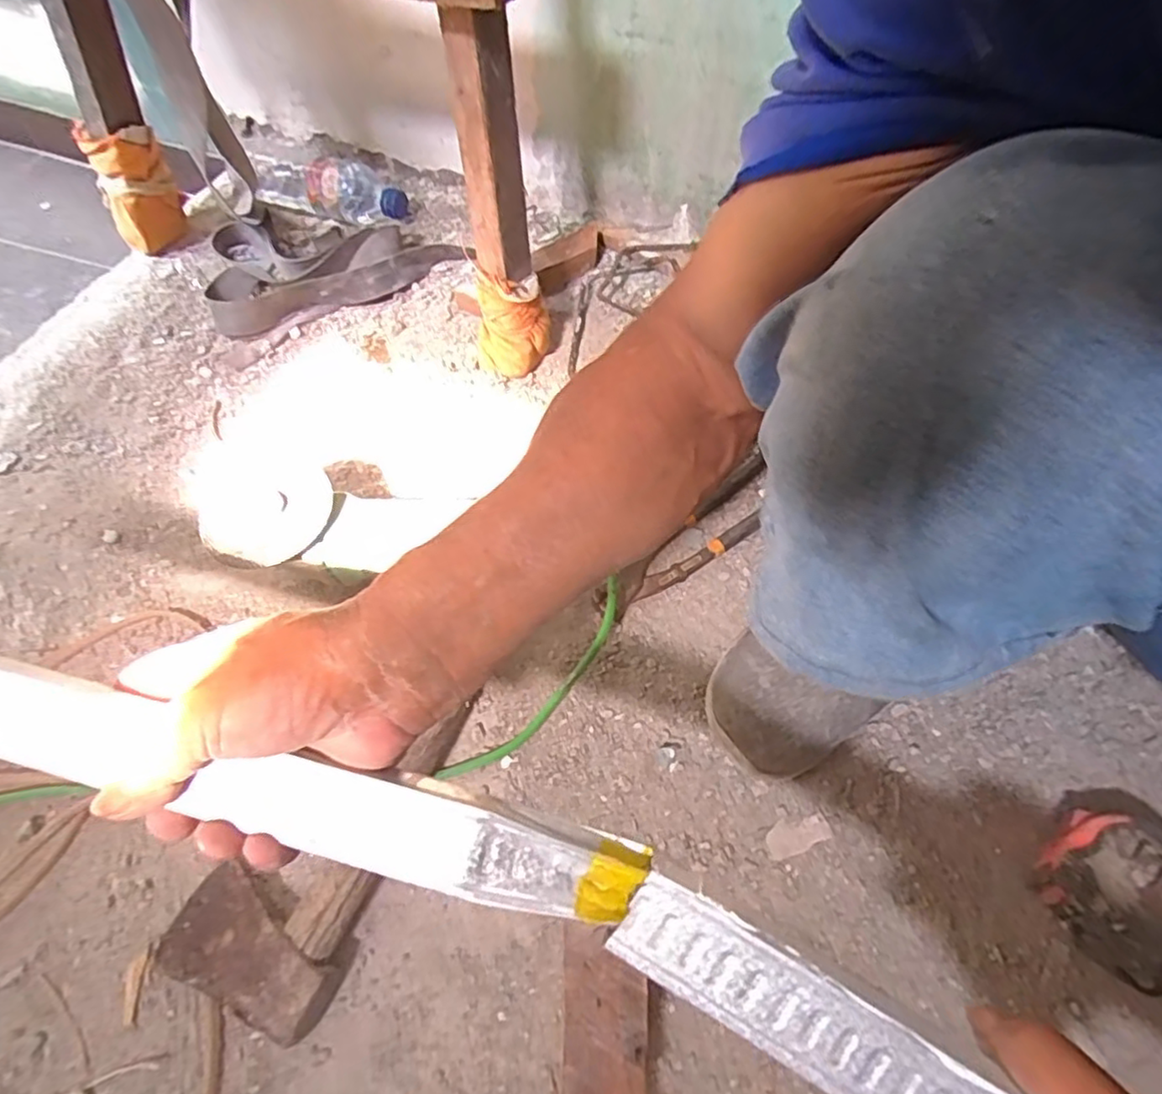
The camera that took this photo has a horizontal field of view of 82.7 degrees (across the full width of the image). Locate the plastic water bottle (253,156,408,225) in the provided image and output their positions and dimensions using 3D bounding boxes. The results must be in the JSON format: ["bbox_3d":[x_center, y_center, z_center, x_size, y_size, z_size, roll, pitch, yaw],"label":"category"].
[{"bbox_3d":[-0.307,-0.432,0.800,0.197,0.064,0.062,5,61,6],"label":"plastic water bottle"}]

